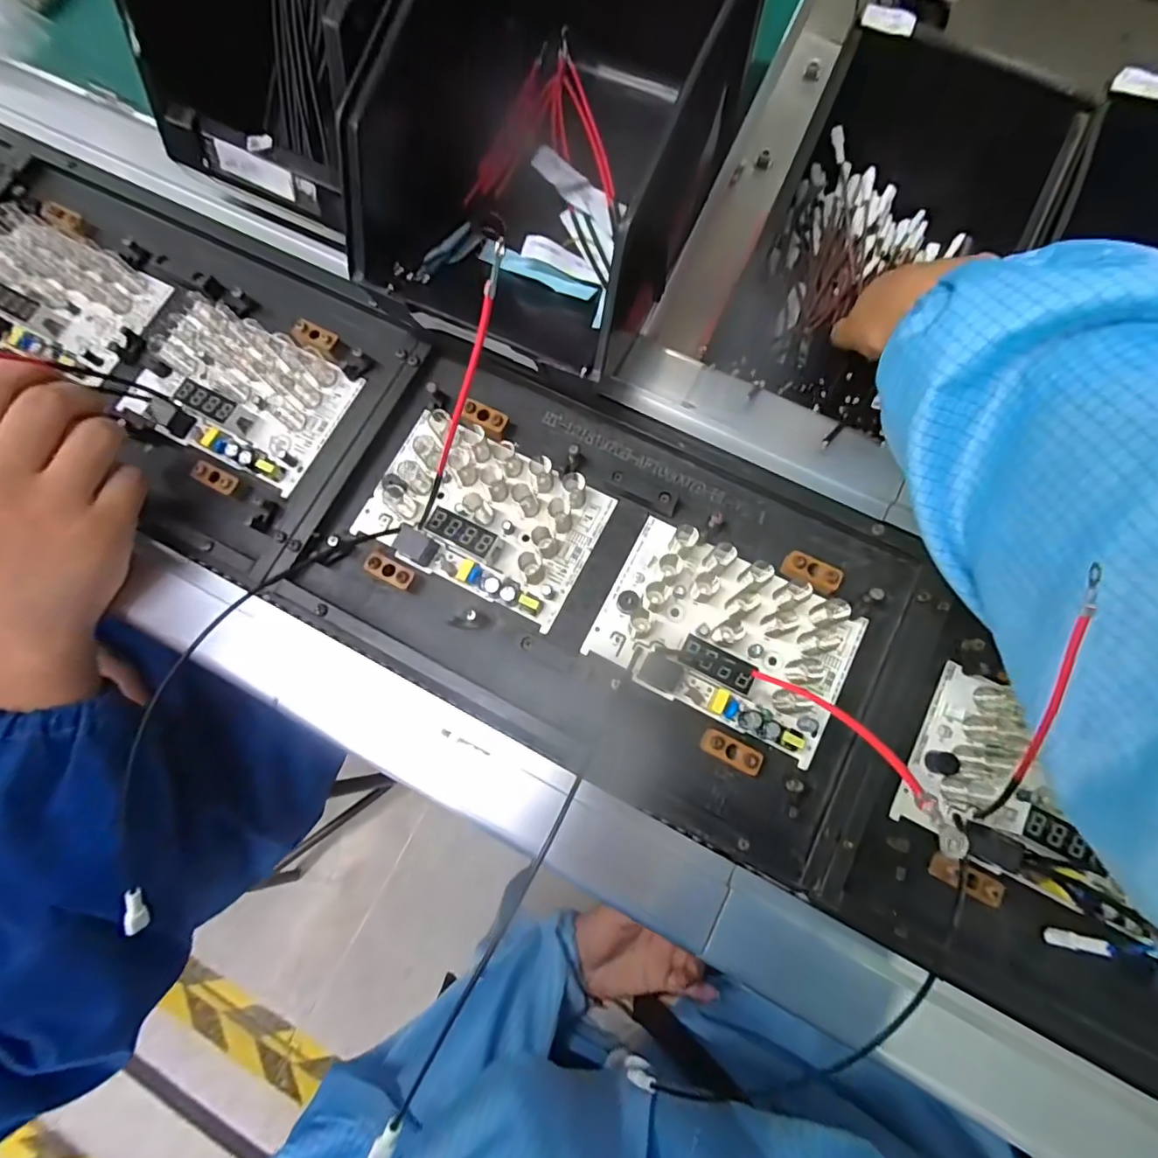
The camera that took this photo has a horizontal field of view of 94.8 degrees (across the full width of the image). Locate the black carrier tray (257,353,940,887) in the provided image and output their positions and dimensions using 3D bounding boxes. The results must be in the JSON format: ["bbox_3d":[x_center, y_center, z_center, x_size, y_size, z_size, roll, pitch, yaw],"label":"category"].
[{"bbox_3d":[0.013,-0.001,0.304,0.321,0.024,0.193,28,78,7],"label":"black carrier tray"}]

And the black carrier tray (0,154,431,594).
[{"bbox_3d":[-0.299,-0.154,0.357,0.358,0.038,0.186,28,82,5],"label":"black carrier tray"}]

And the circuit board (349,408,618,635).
[{"bbox_3d":[-0.057,-0.041,0.311,0.133,0.018,0.086,27,82,5],"label":"circuit board"}]

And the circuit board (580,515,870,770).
[{"bbox_3d":[0.082,0.029,0.292,0.134,0.019,0.088,27,82,5],"label":"circuit board"}]

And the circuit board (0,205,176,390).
[{"bbox_3d":[-0.355,-0.191,0.361,0.128,0.020,0.088,25,82,4],"label":"circuit board"}]

